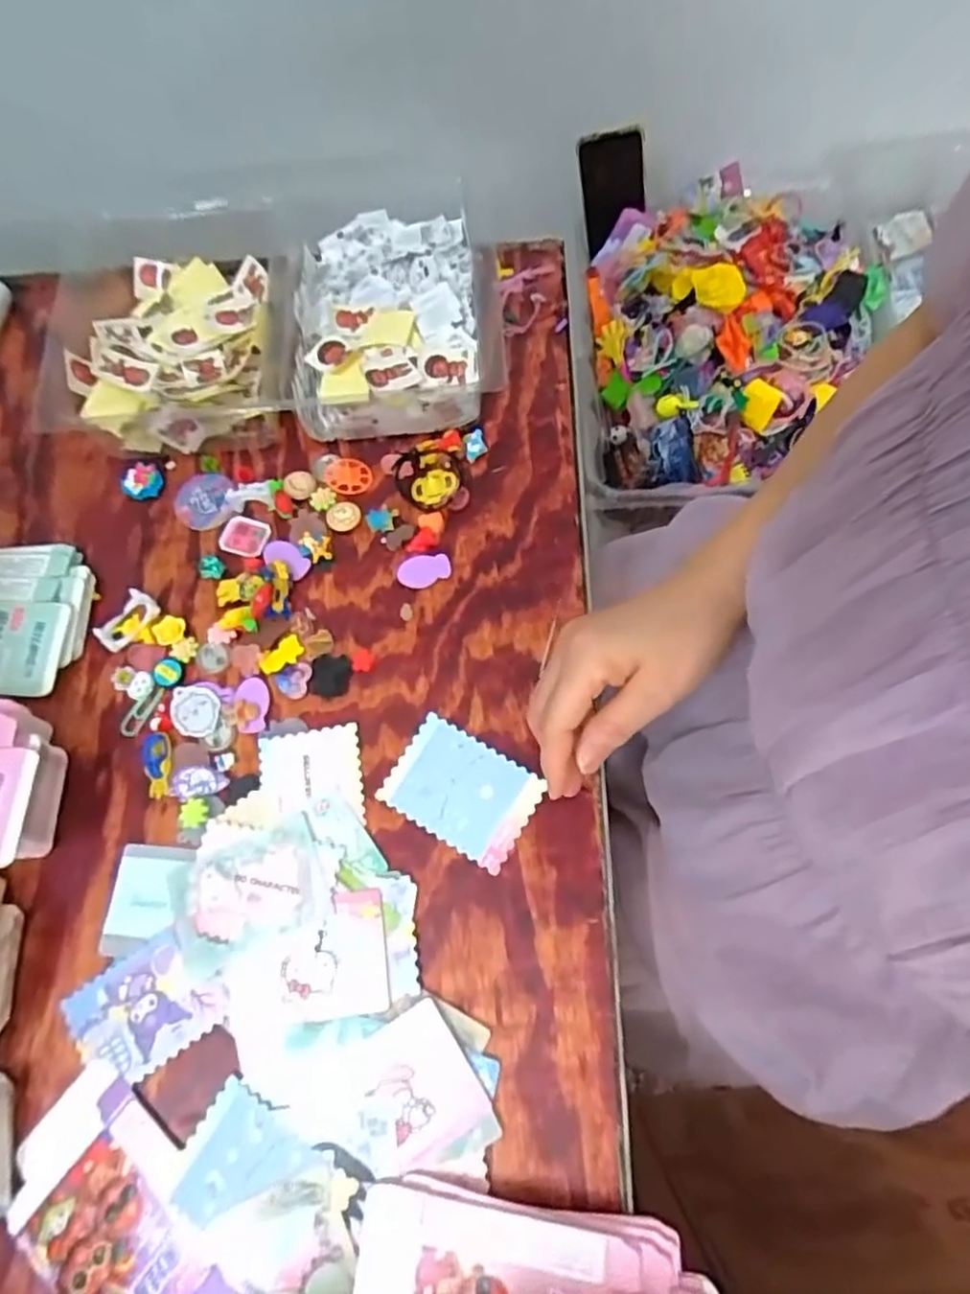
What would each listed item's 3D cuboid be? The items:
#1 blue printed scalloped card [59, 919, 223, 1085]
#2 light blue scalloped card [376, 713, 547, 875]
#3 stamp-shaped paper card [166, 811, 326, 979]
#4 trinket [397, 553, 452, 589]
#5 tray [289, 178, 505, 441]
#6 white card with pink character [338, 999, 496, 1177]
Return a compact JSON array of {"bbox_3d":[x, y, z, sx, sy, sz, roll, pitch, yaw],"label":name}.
[{"bbox_3d":[-0.192,0.203,0.383,0.084,0.004,0.062,-33,71,-6],"label":"blue printed scalloped card"},{"bbox_3d":[-0.014,0.088,0.413,0.086,0.004,0.062,30,77,14],"label":"light blue scalloped card"},{"bbox_3d":[-0.140,0.143,0.395,0.089,0.006,0.063,-22,71,-5],"label":"stamp-shaped paper card"},{"bbox_3d":[-0.041,-0.053,0.462,0.036,0.005,0.020,-16,70,-3],"label":"trinket"},{"bbox_3d":[-0.068,-0.250,0.510,0.152,0.050,0.191,-4,70,1],"label":"tray"},{"bbox_3d":[-0.042,0.231,0.355,0.069,0.004,0.063,-31,72,-8],"label":"white card with pink character"}]

